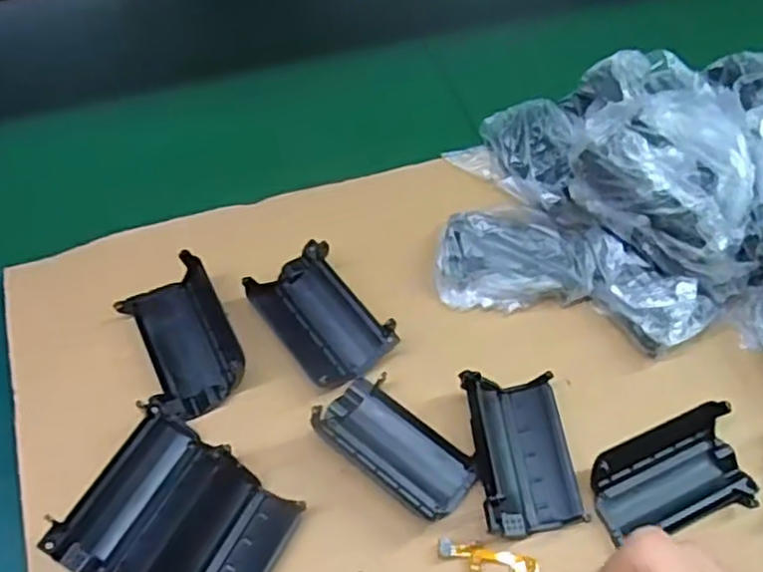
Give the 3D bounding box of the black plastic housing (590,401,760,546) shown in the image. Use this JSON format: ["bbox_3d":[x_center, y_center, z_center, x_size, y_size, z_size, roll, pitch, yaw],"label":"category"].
[{"bbox_3d":[0.129,0.083,0.303,0.072,0.030,0.040,-13,56,-11],"label":"black plastic housing"}]

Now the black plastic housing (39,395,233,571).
[{"bbox_3d":[-0.103,0.087,0.288,0.043,0.019,0.072,31,59,19],"label":"black plastic housing"}]

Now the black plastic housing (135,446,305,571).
[{"bbox_3d":[-0.069,0.108,0.277,0.042,0.018,0.071,23,57,15],"label":"black plastic housing"}]

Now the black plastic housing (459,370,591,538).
[{"bbox_3d":[0.063,0.073,0.306,0.045,0.021,0.070,-3,54,-4],"label":"black plastic housing"}]

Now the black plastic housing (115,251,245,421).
[{"bbox_3d":[-0.095,0.024,0.326,0.043,0.026,0.070,-22,58,-16],"label":"black plastic housing"}]

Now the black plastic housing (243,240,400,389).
[{"bbox_3d":[-0.030,0.014,0.338,0.044,0.019,0.070,-32,61,-22],"label":"black plastic housing"}]

